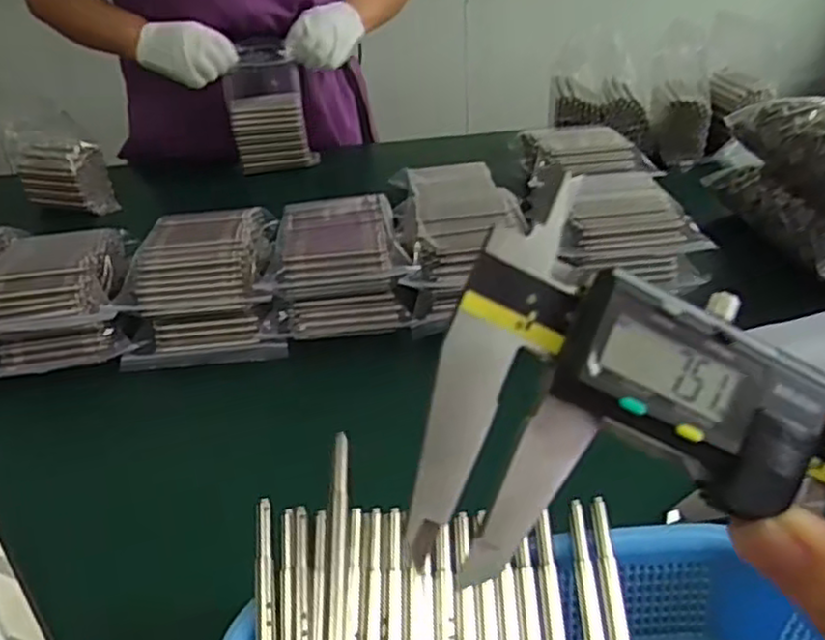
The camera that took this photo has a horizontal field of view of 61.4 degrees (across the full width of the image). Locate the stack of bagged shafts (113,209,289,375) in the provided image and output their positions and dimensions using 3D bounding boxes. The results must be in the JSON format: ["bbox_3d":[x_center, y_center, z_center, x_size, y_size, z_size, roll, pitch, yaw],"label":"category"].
[{"bbox_3d":[-0.205,-0.044,0.680,0.143,0.080,0.170,-9,33,-8],"label":"stack of bagged shafts"}]

